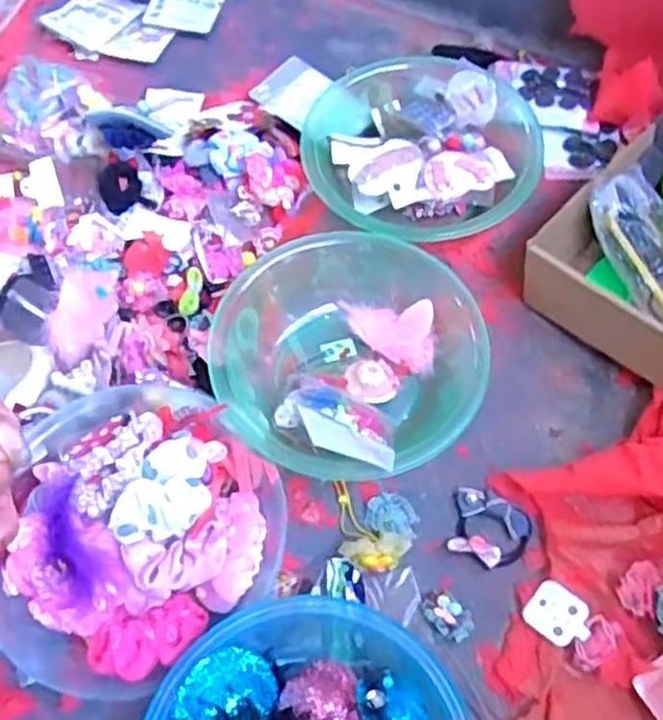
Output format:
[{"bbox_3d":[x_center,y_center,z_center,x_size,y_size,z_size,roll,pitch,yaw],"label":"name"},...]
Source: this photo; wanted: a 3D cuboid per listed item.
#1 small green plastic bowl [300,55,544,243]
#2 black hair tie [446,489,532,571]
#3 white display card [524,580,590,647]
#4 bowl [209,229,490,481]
[{"bbox_3d":[0.109,-0.229,0.793,0.258,0.058,0.239,-1,62,2],"label":"small green plastic bowl"},{"bbox_3d":[0.133,0.144,0.646,0.068,0.011,0.060,24,66,15],"label":"black hair tie"},{"bbox_3d":[0.181,0.203,0.604,0.049,0.005,0.042,35,83,27],"label":"white display card"},{"bbox_3d":[0.017,0.000,0.686,0.231,0.087,0.233,-1,62,2],"label":"bowl"}]

